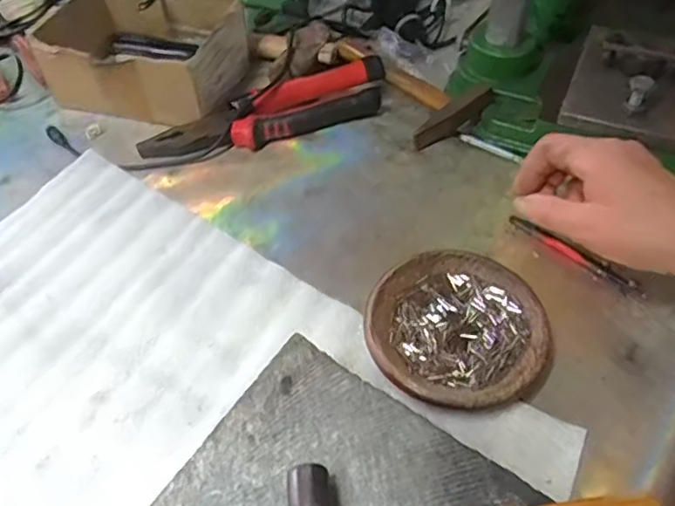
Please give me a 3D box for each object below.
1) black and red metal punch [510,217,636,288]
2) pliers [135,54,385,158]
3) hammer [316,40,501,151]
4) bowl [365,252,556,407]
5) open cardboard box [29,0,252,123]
[{"bbox_3d":[0.164,-0.002,0.422,0.096,0.012,0.006,35,59,28],"label":"black and red metal punch"},{"bbox_3d":[-0.059,-0.128,0.533,0.227,0.025,0.066,-23,52,-18],"label":"pliers"},{"bbox_3d":[0.056,-0.167,0.562,0.077,0.028,0.182,-31,55,-23],"label":"hammer"},{"bbox_3d":[0.075,0.049,0.379,0.111,0.021,0.111,-1,49,1],"label":"bowl"},{"bbox_3d":[-0.178,-0.189,0.560,0.167,0.068,0.129,13,50,13],"label":"open cardboard box"}]

